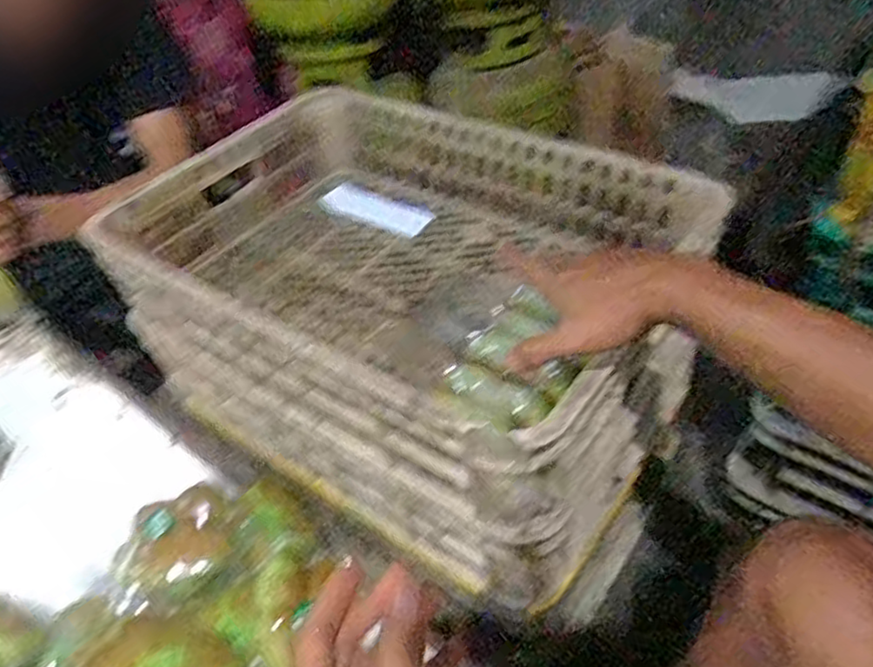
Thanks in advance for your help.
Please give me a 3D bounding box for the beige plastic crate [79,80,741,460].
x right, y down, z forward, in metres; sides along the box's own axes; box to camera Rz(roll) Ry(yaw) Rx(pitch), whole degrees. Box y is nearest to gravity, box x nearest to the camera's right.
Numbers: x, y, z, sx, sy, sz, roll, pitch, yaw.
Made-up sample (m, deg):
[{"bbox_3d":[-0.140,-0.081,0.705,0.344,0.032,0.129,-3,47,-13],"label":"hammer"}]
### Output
[{"bbox_3d":[-0.048,-0.083,0.773,0.602,0.152,0.409,24,51,29],"label":"beige plastic crate"}]

